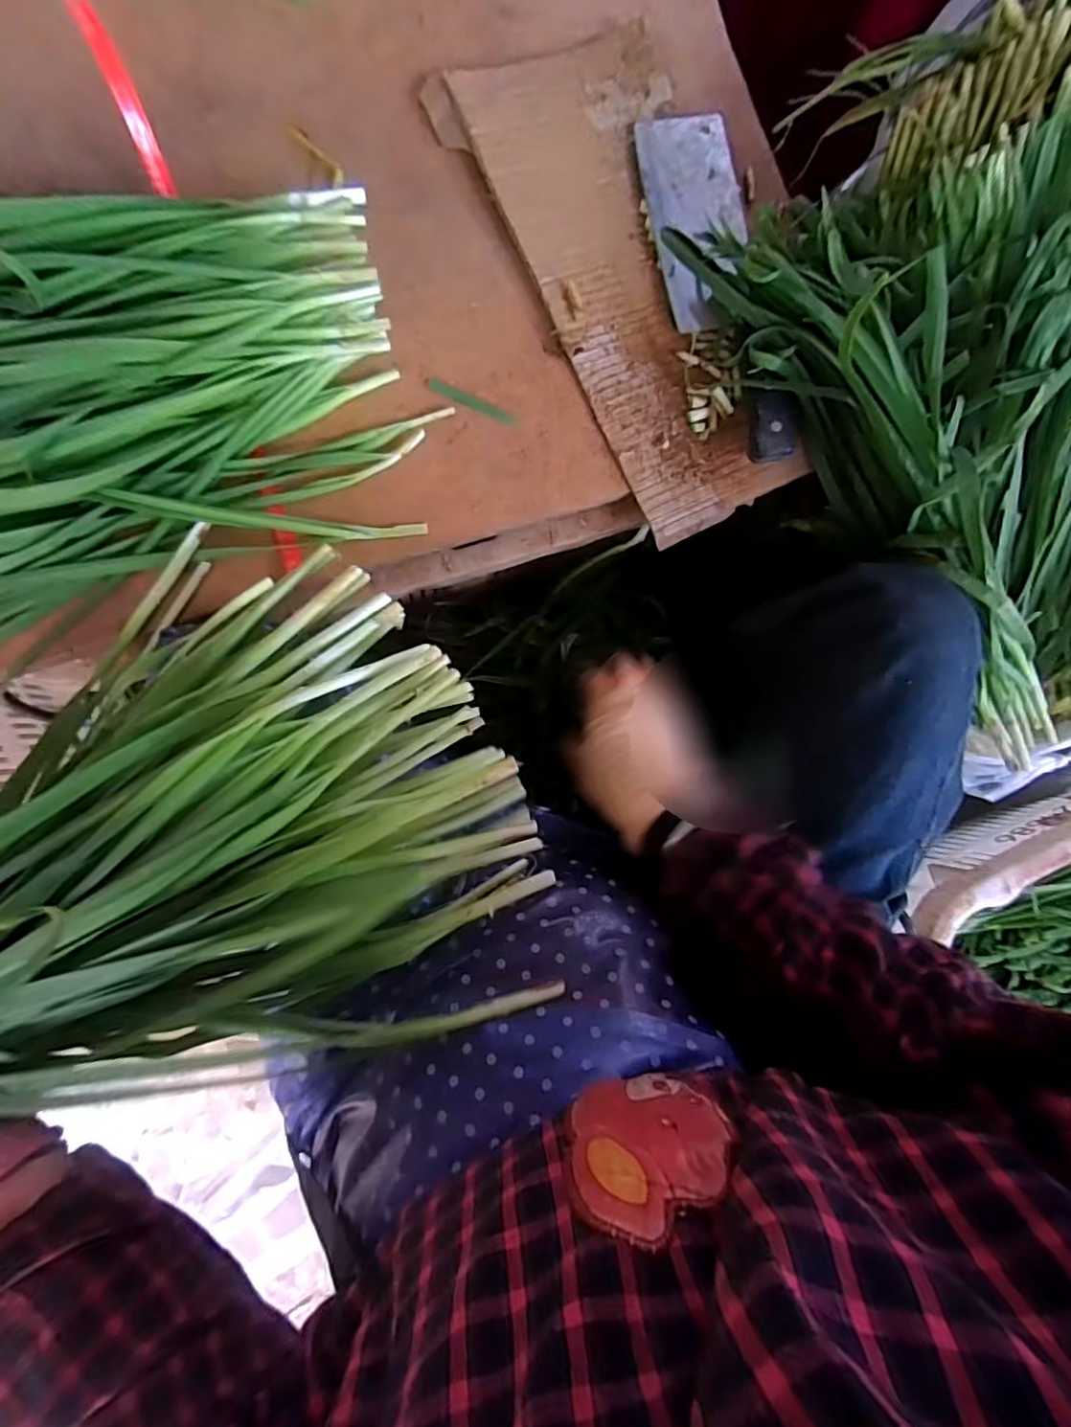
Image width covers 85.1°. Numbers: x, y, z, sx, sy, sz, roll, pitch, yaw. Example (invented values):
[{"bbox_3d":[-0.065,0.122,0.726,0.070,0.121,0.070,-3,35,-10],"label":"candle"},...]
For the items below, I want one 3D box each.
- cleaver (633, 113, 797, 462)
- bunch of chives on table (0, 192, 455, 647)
[{"bbox_3d":[0.133,-0.312,0.422,0.072,0.026,0.268,-13,89,-11],"label":"cleaver"},{"bbox_3d":[-0.269,-0.172,0.344,0.401,0.074,0.217,-19,90,-11],"label":"bunch of chives on table"}]

